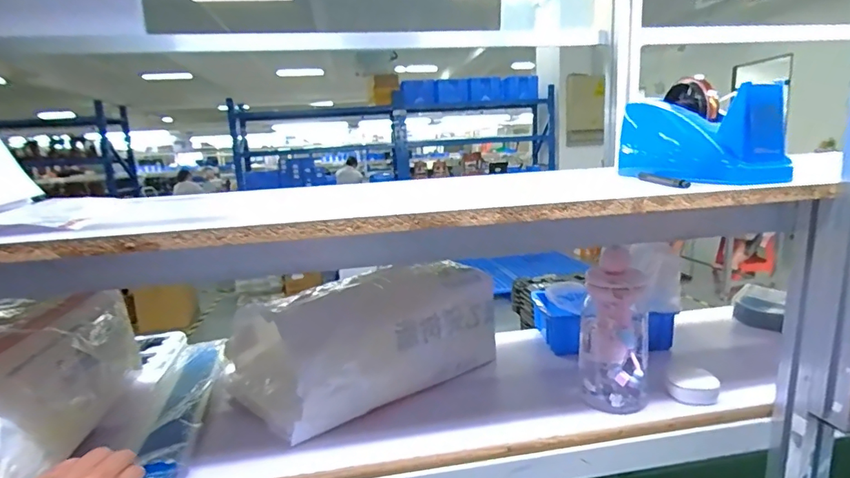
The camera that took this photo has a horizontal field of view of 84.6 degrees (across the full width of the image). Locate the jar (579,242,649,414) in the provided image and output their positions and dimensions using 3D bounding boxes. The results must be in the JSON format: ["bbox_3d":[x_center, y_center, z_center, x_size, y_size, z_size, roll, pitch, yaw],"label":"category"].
[{"bbox_3d":[0.227,0.108,0.558,0.075,0.186,0.079,-3,11,1],"label":"jar"}]

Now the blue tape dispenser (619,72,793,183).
[{"bbox_3d":[0.321,-0.127,0.565,0.071,0.104,0.211,-5,11,-7],"label":"blue tape dispenser"}]

